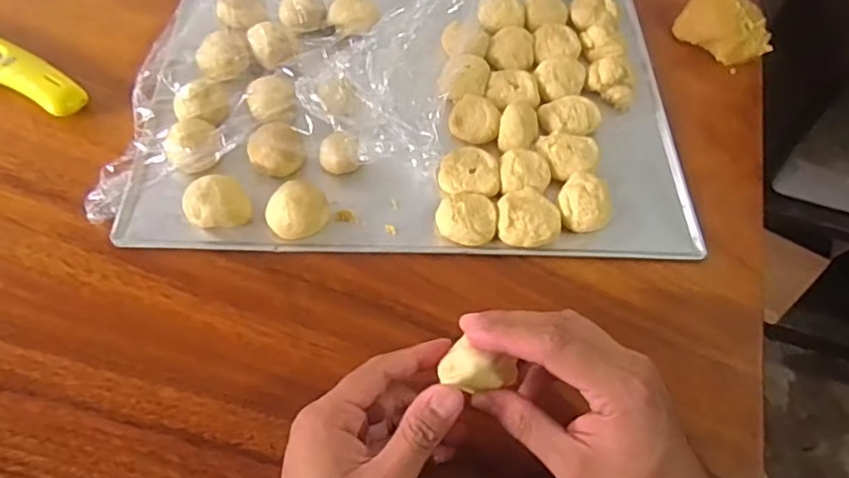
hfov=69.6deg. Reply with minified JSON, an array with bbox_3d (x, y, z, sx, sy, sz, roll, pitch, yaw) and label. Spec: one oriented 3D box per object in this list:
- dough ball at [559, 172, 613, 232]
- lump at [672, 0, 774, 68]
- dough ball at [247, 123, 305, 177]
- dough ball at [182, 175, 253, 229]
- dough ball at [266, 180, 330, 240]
[{"bbox_3d":[0.128,-0.026,0.488,0.041,0.027,0.043,2,57,-3],"label":"dough ball"},{"bbox_3d":[0.299,-0.211,0.606,0.046,0.046,0.089,-34,66,-23],"label":"lump"},{"bbox_3d":[-0.118,-0.068,0.489,0.043,0.033,0.035,-6,58,-8],"label":"dough ball"},{"bbox_3d":[-0.156,-0.025,0.461,0.043,0.031,0.036,-37,67,-24],"label":"dough ball"},{"bbox_3d":[-0.096,-0.021,0.461,0.044,0.032,0.036,-20,61,-16],"label":"dough ball"}]

